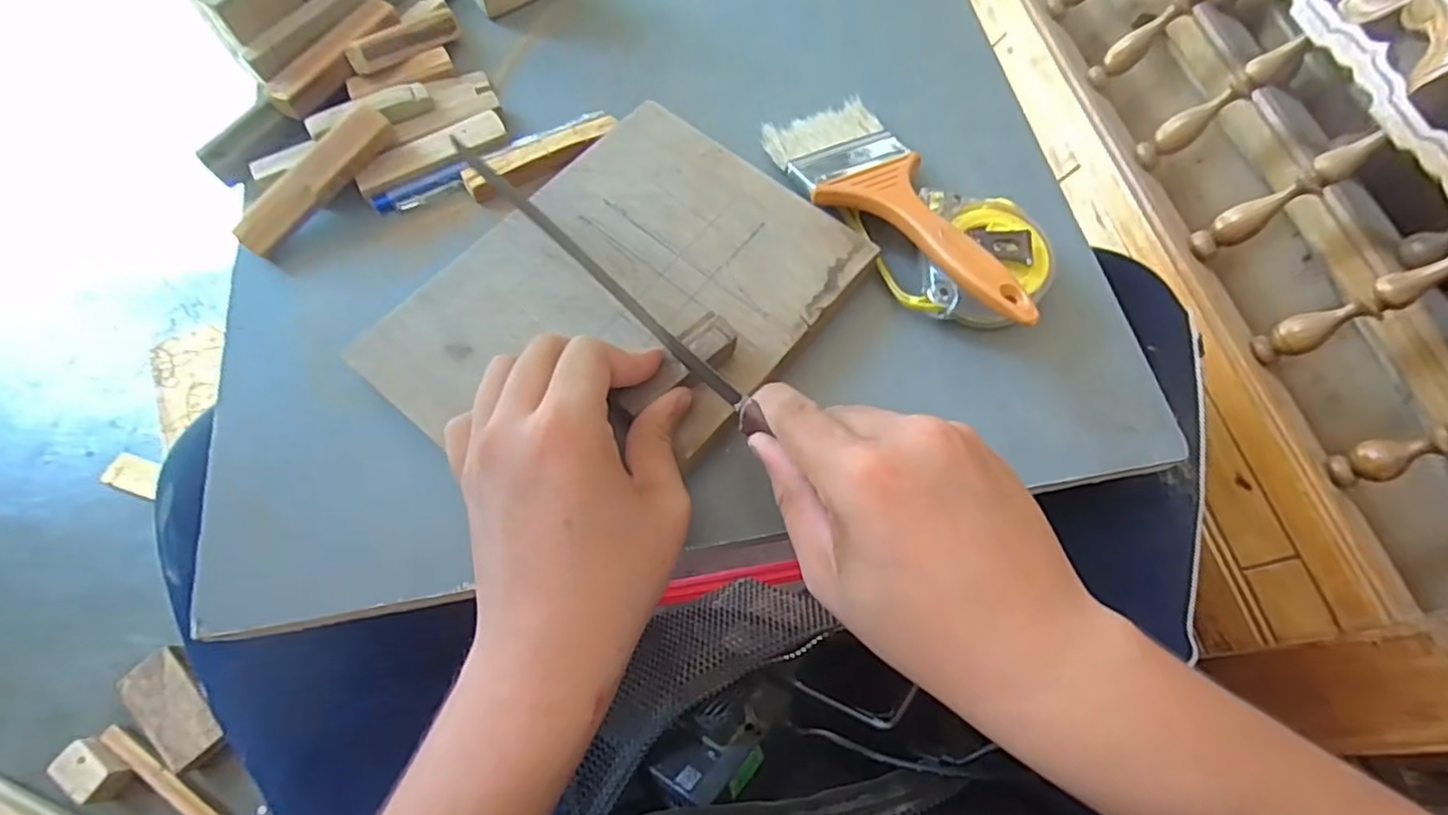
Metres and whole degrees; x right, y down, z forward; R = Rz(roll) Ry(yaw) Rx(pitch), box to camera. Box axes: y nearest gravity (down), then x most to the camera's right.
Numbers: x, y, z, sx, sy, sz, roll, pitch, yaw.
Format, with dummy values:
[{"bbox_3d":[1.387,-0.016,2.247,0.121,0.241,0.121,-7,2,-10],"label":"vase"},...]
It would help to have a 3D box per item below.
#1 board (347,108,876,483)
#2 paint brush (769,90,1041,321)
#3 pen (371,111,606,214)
[{"bbox_3d":[-0.049,-0.052,0.325,0.160,0.017,0.209,38,72,13],"label":"board"},{"bbox_3d":[0.092,-0.105,0.339,0.069,0.013,0.188,-26,57,-11],"label":"paint brush"},{"bbox_3d":[-0.133,-0.142,0.373,0.136,0.011,0.015,-30,71,-13],"label":"pen"}]

